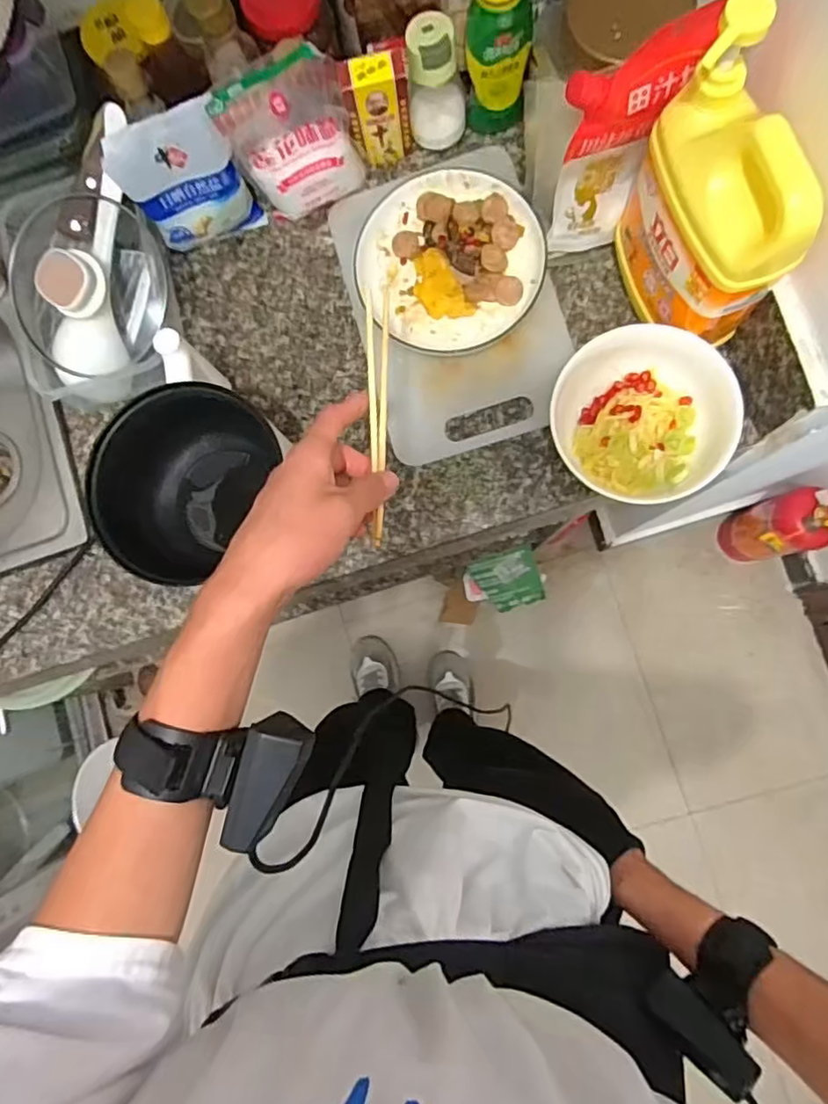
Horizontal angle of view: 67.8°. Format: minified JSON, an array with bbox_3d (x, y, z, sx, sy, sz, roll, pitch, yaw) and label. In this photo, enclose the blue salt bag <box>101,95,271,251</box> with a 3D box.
[{"bbox_3d":[-0.219,-0.353,0.601,0.105,0.145,0.032,-20,83,2],"label":"blue salt bag"}]

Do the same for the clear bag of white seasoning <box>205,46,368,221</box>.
[{"bbox_3d":[-0.113,-0.390,0.585,0.114,0.136,0.043,-19,83,2],"label":"clear bag of white seasoning"}]

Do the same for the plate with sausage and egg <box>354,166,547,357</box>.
[{"bbox_3d":[0.034,-0.293,0.623,0.176,0.035,0.179,0,84,5],"label":"plate with sausage and egg"}]

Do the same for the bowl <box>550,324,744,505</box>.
[{"bbox_3d":[0.206,-0.121,0.571,0.145,0.081,0.156,0,84,5],"label":"bowl"}]

